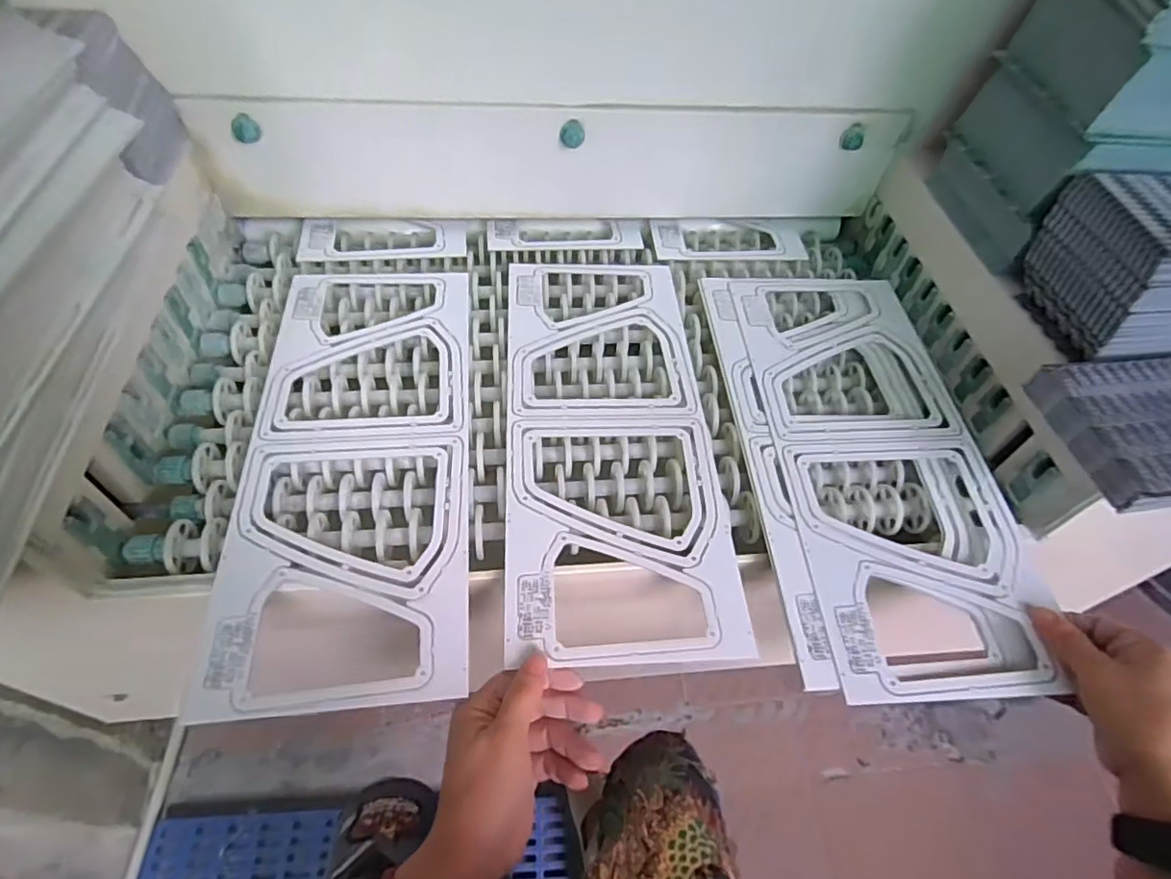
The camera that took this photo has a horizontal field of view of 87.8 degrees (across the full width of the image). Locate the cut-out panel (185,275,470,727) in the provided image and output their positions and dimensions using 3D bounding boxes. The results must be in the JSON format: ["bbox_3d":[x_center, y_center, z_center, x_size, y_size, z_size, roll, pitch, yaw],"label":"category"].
[{"bbox_3d":[-0.179,-0.003,0.488,0.168,0.010,0.412,-3,55,-7],"label":"cut-out panel"}]

